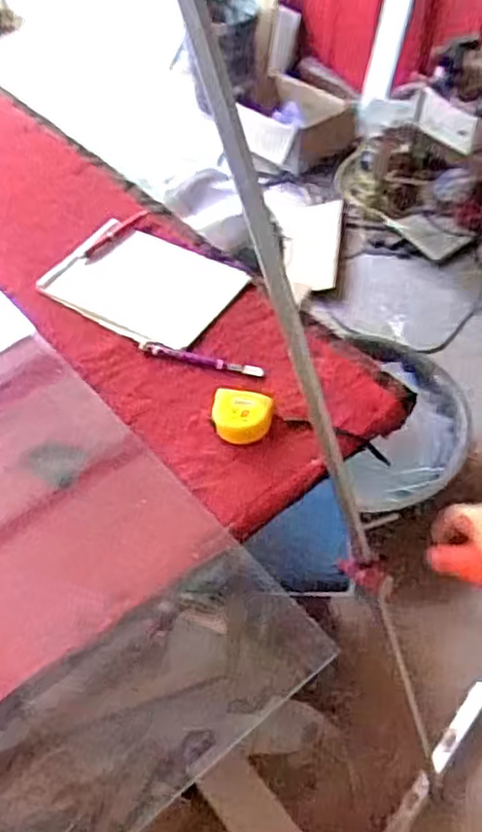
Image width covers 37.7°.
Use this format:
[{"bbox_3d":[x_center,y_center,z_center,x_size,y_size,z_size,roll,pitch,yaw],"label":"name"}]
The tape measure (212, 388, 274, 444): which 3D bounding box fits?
[{"bbox_3d":[0.003,-0.004,0.852,0.069,0.031,0.066,6,52,5],"label":"tape measure"}]

